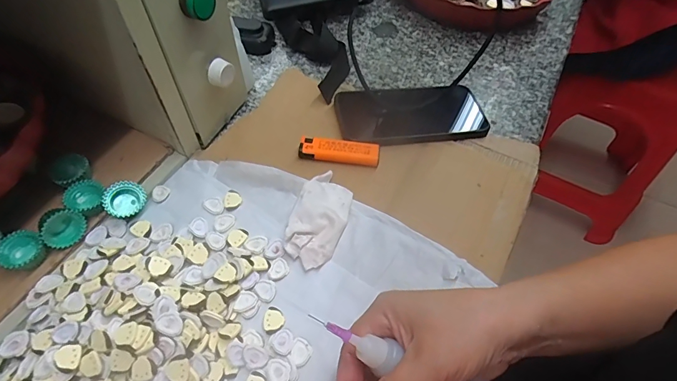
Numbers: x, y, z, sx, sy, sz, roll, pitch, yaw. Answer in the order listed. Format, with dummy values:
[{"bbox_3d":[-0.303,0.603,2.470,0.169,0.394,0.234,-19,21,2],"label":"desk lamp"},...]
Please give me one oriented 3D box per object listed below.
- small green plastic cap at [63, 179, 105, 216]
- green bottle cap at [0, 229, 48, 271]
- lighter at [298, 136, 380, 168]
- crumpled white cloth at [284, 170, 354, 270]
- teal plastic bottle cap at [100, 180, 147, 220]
[{"bbox_3d":[-0.223,0.007,0.354,0.028,0.016,0.030,1,54,-1],"label":"small green plastic cap"},{"bbox_3d":[-0.255,0.048,0.324,0.031,0.014,0.030,1,55,-1],"label":"green bottle cap"},{"bbox_3d":[0.001,-0.041,0.407,0.079,0.011,0.024,6,55,3],"label":"lighter"},{"bbox_3d":[-0.016,0.022,0.354,0.046,0.016,0.089,16,56,10],"label":"crumpled white cloth"},{"bbox_3d":[-0.190,0.008,0.359,0.032,0.011,0.033,35,69,-12],"label":"teal plastic bottle cap"}]

